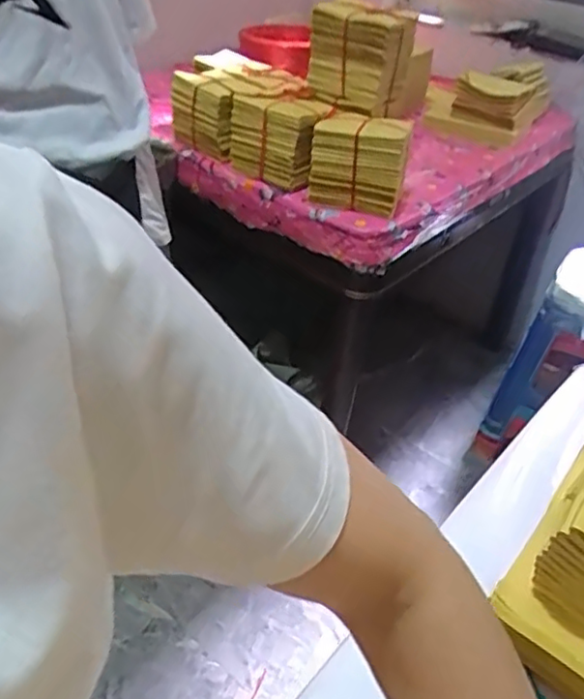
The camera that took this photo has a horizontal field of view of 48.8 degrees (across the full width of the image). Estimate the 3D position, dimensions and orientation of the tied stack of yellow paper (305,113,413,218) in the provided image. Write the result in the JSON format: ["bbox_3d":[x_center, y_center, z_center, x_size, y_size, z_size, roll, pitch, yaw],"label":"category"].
[{"bbox_3d":[0.123,-0.342,1.179,0.166,0.141,0.112,15,39,12],"label":"tied stack of yellow paper"}]

